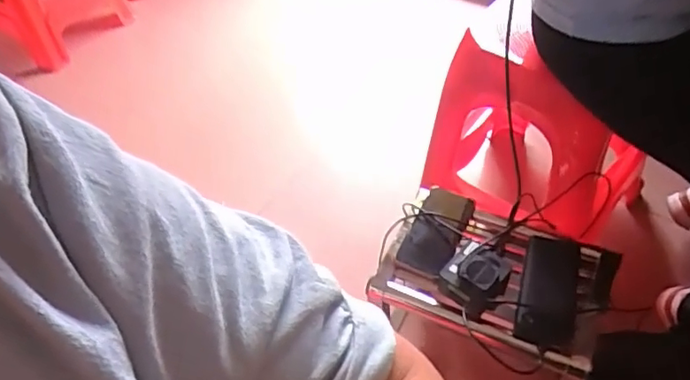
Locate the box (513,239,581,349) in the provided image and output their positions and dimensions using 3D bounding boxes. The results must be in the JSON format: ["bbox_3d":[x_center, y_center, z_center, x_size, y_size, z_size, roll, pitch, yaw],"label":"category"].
[{"bbox_3d":[0.280,0.139,0.793,0.074,0.043,0.144,10,52,15],"label":"box"}]

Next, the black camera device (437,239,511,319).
[{"bbox_3d":[0.184,0.118,0.798,0.083,0.044,0.092,35,62,30],"label":"black camera device"}]

